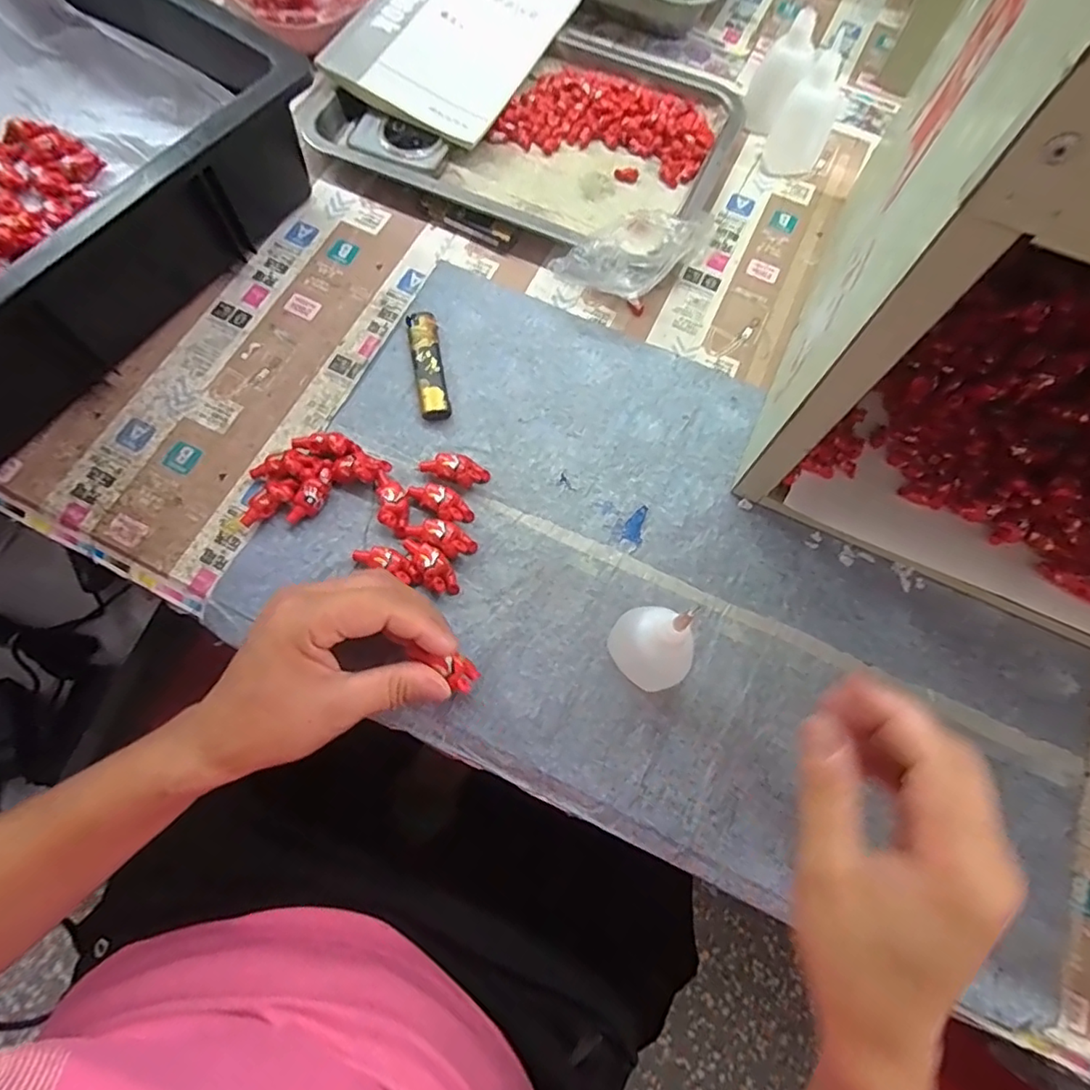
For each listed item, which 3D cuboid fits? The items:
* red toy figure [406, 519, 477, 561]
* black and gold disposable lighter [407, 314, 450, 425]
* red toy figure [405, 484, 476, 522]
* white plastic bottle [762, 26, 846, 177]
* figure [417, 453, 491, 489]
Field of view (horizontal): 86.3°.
[{"bbox_3d":[-0.063,-0.005,0.355,0.041,0.016,0.018,30,73,8],"label":"red toy figure"},{"bbox_3d":[-0.080,-0.123,0.397,0.020,0.013,0.079,-10,72,-5],"label":"black and gold disposable lighter"},{"bbox_3d":[-0.065,-0.026,0.363,0.041,0.013,0.017,33,73,9],"label":"red toy figure"},{"bbox_3d":[0.203,-0.331,0.450,0.043,0.086,0.032,25,72,6],"label":"white plastic bottle"},{"bbox_3d":[-0.058,-0.048,0.371,0.043,0.015,0.018,22,72,5],"label":"figure"}]

